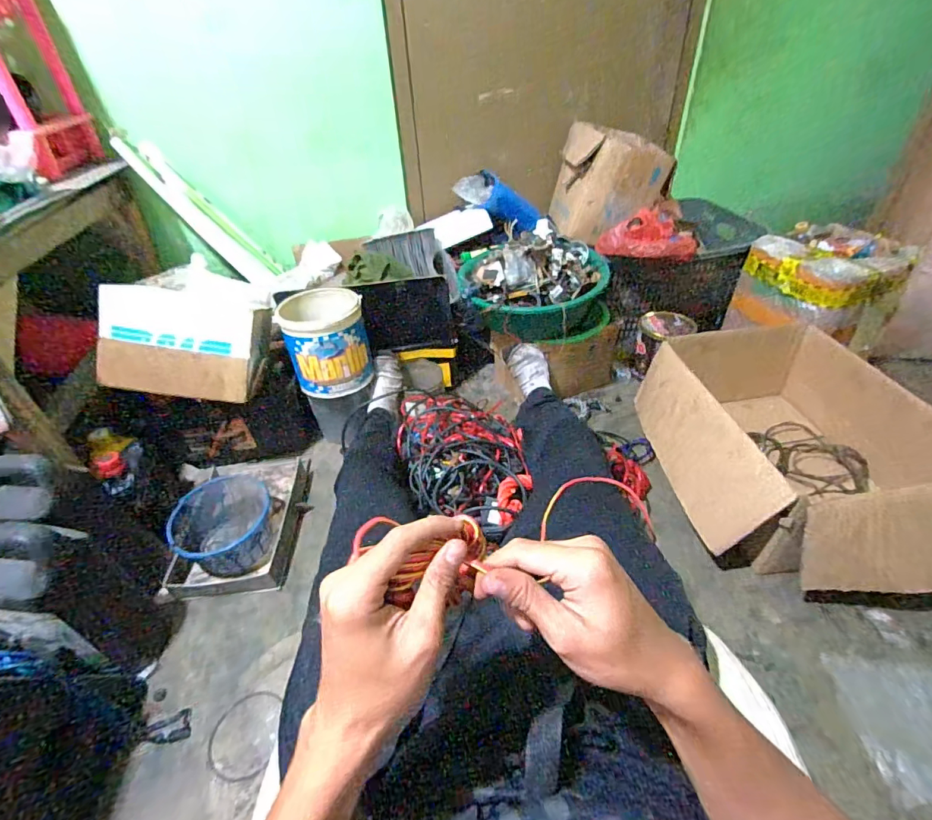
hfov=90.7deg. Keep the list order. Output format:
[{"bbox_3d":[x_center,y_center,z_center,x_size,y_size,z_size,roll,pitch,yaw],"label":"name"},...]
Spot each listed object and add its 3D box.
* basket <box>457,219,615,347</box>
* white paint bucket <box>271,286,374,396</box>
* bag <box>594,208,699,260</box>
[{"bbox_3d":[0.167,-0.307,1.150,0.356,0.232,0.323,6,39,12],"label":"basket"},{"bbox_3d":[-0.320,-0.160,1.070,0.181,0.180,0.190,-10,39,-8],"label":"white paint bucket"},{"bbox_3d":[0.451,-0.435,1.149,0.237,0.084,0.167,13,41,20],"label":"bag"}]

